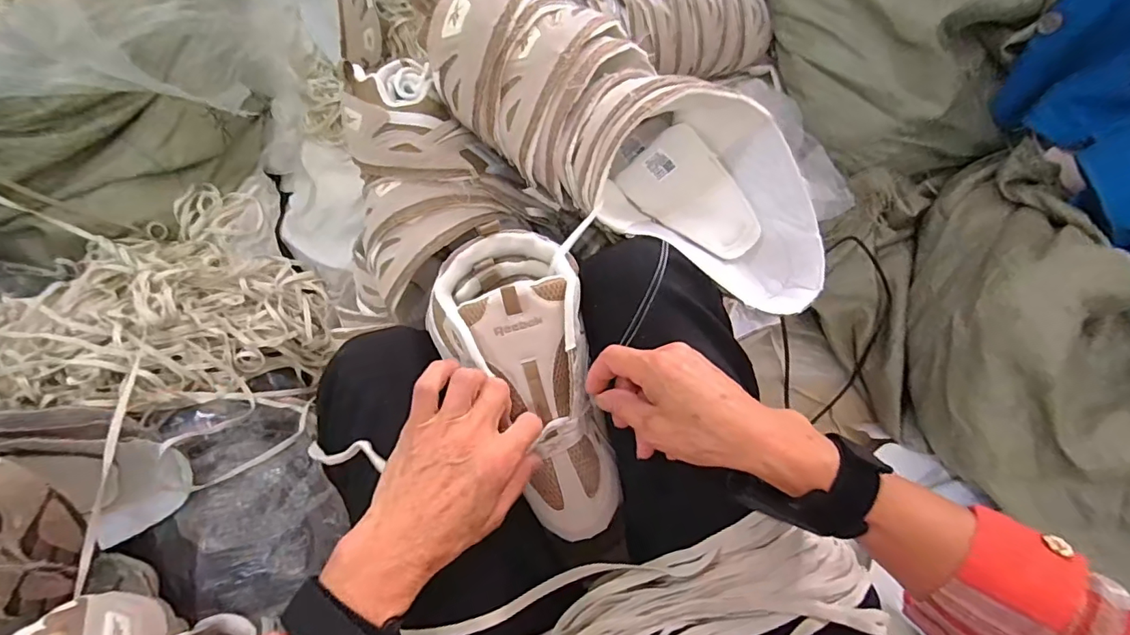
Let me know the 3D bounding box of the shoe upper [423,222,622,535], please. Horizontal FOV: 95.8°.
[{"bbox_3d":[-0.022,0.053,0.390,0.114,0.058,0.235,-21,91,-5],"label":"shoe upper"}]

